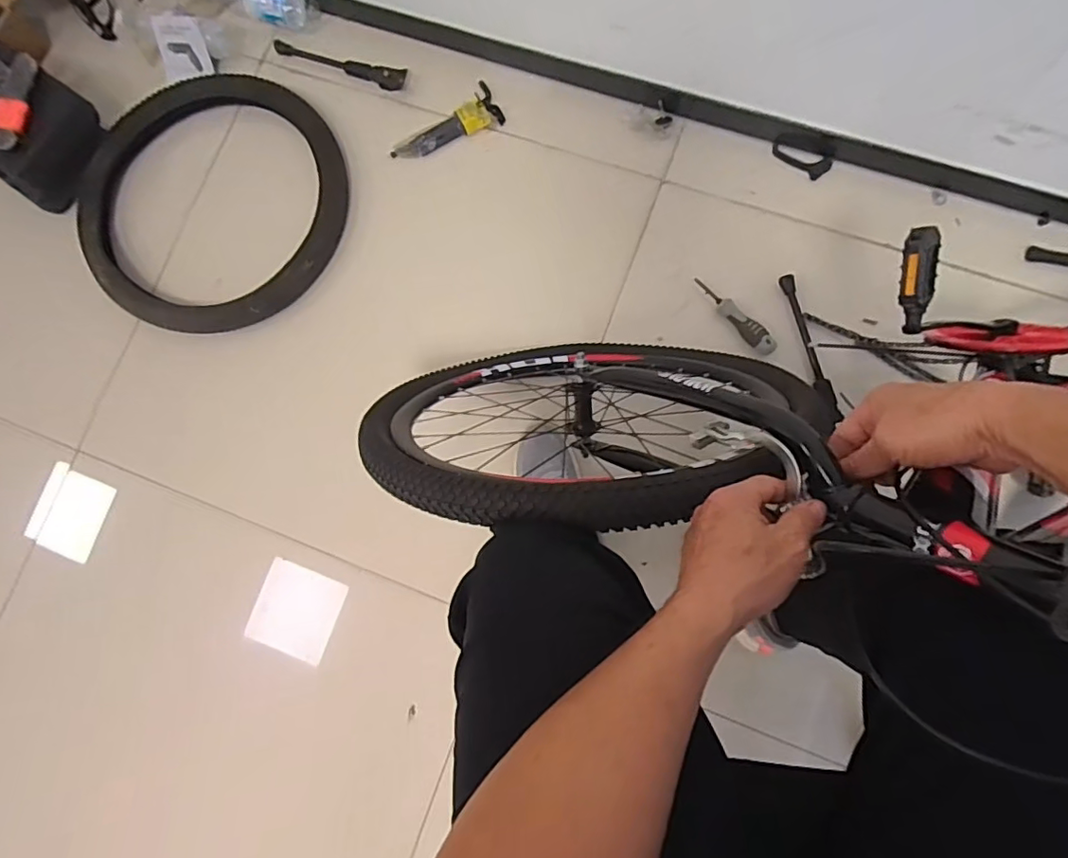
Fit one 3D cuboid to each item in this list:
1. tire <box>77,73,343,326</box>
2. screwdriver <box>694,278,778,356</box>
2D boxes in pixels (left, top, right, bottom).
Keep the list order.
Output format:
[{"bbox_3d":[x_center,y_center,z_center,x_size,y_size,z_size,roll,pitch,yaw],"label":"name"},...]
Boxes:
[{"bbox_3d":[-0.564,-0.410,0.964,0.470,0.064,0.476,2,83,5],"label":"tire"},{"bbox_3d":[0.326,-0.186,0.897,0.034,0.026,0.166,-36,81,0],"label":"screwdriver"}]

